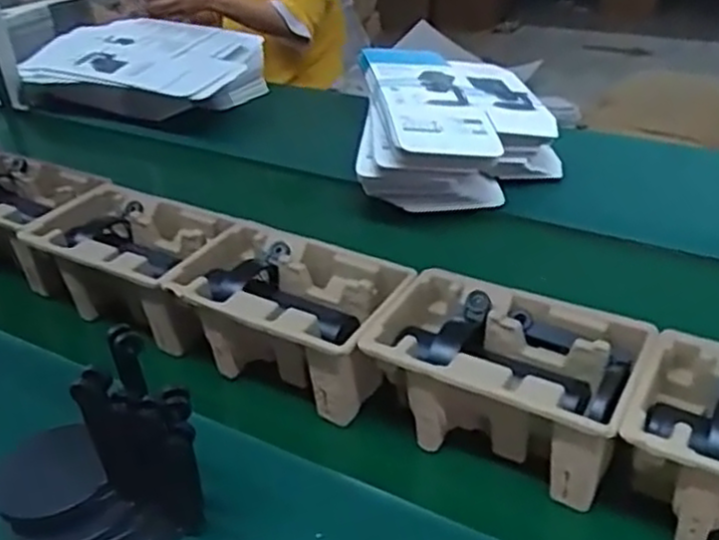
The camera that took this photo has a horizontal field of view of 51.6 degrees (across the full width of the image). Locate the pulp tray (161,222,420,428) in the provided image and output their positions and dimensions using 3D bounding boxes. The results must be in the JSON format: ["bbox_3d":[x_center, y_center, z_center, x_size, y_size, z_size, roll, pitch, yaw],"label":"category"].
[{"bbox_3d":[-0.068,0.056,0.763,0.225,0.122,0.146,18,38,25],"label":"pulp tray"}]

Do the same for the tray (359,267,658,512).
[{"bbox_3d":[0.126,0.105,0.671,0.223,0.123,0.146,17,38,24],"label":"tray"}]

